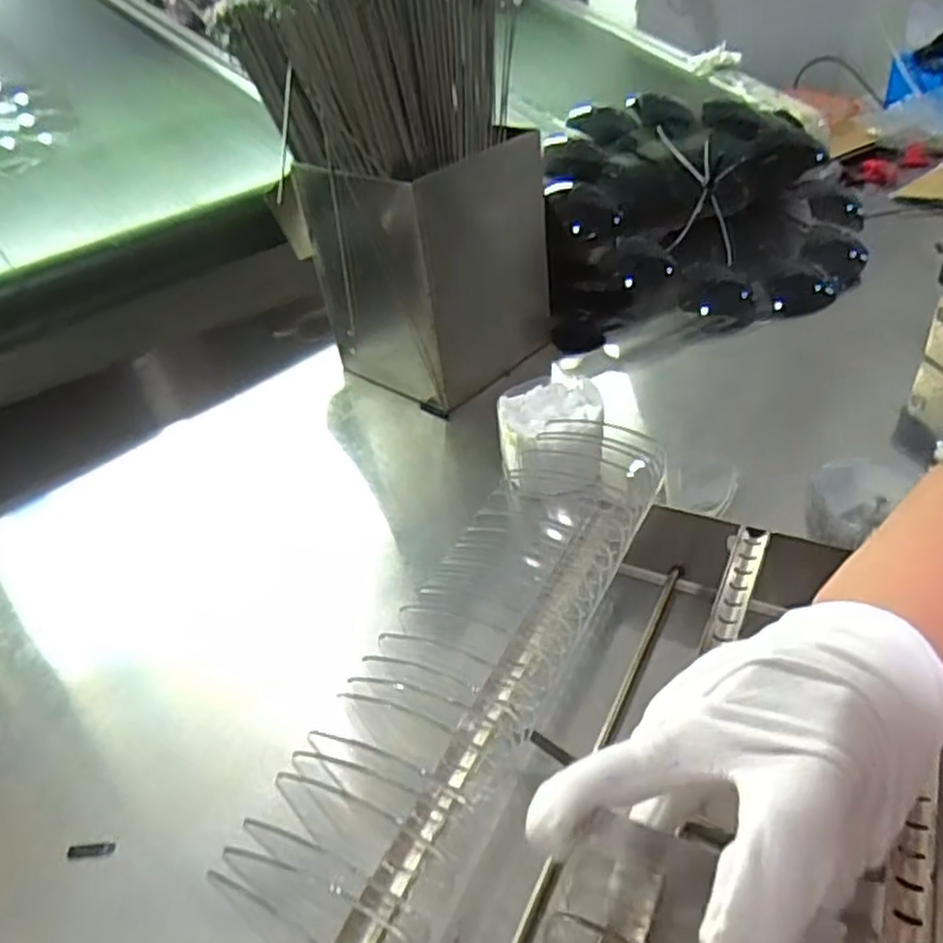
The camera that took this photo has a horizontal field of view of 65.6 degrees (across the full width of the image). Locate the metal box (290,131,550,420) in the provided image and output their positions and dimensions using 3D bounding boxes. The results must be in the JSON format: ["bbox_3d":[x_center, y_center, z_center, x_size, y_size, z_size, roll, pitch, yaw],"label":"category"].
[{"bbox_3d":[-0.028,-0.202,0.683,0.153,0.198,0.188,25,48,34],"label":"metal box"}]

